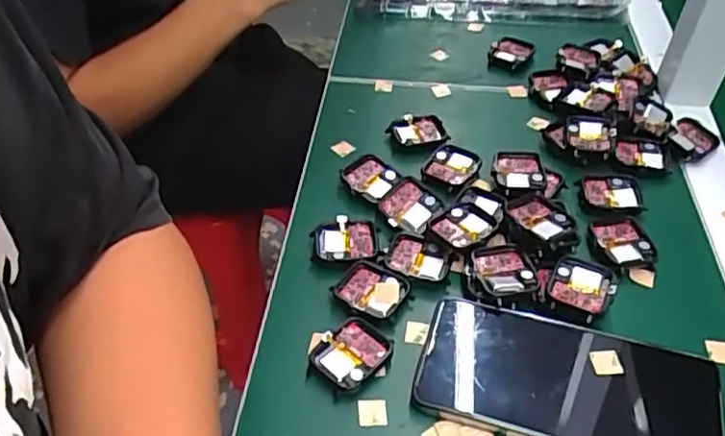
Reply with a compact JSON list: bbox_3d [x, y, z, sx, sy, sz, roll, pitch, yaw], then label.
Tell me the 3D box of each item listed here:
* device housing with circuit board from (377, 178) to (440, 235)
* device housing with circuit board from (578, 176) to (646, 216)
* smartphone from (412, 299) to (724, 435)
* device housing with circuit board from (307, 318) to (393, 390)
[{"bbox_3d":[0.035,-0.011,0.452,0.039,0.012,0.039,21,49,20],"label":"device housing with circuit board"},{"bbox_3d":[0.185,-0.016,0.466,0.043,0.008,0.036,2,45,2],"label":"device housing with circuit board"},{"bbox_3d":[0.114,0.091,0.353,0.159,0.010,0.078,11,48,15],"label":"smartphone"},{"bbox_3d":[-0.007,0.081,0.373,0.036,0.013,0.043,33,54,29],"label":"device housing with circuit board"}]

